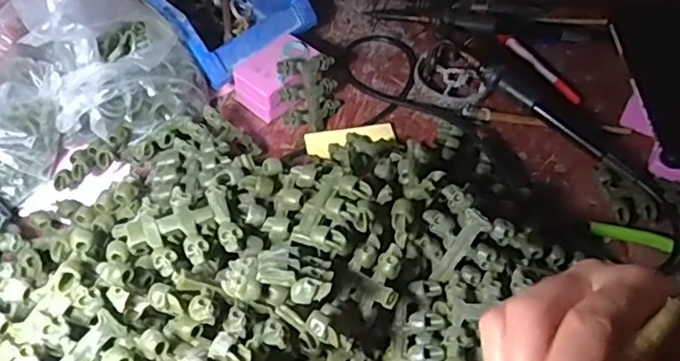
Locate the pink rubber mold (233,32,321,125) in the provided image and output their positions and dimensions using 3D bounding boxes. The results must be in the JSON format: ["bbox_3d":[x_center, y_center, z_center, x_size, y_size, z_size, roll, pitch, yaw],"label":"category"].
[{"bbox_3d":[-0.056,-0.095,0.528,0.062,0.034,0.072,34,61,21],"label":"pink rubber mold"}]

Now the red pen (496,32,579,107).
[{"bbox_3d":[0.187,-0.106,0.560,0.013,0.012,0.101,-28,59,-19],"label":"red pen"}]

